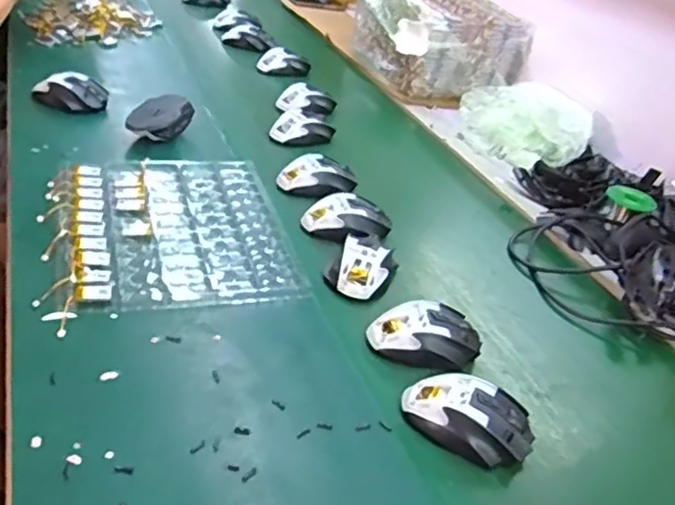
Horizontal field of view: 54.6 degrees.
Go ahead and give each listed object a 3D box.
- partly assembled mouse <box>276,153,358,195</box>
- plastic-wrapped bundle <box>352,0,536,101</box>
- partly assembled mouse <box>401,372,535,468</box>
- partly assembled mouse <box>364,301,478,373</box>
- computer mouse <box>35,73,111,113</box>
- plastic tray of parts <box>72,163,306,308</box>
[{"bbox_3d":[-0.027,-0.112,0.940,0.115,0.035,0.060,5,33,-10],"label":"partly assembled mouse"},{"bbox_3d":[0.225,-0.469,1.428,0.298,0.179,0.281,-4,36,-24],"label":"plastic-wrapped bundle"},{"bbox_3d":[0.118,0.145,0.588,0.115,0.035,0.069,20,33,12],"label":"partly assembled mouse"},{"bbox_3d":[0.092,0.085,0.673,0.117,0.035,0.071,4,33,-12],"label":"partly assembled mouse"},{"bbox_3d":[-0.417,-0.251,1.020,0.112,0.042,0.062,14,32,2],"label":"computer mouse"},{"bbox_3d":[-0.186,-0.038,0.787,0.236,0.028,0.302,-2,35,-21],"label":"plastic tray of parts"}]

